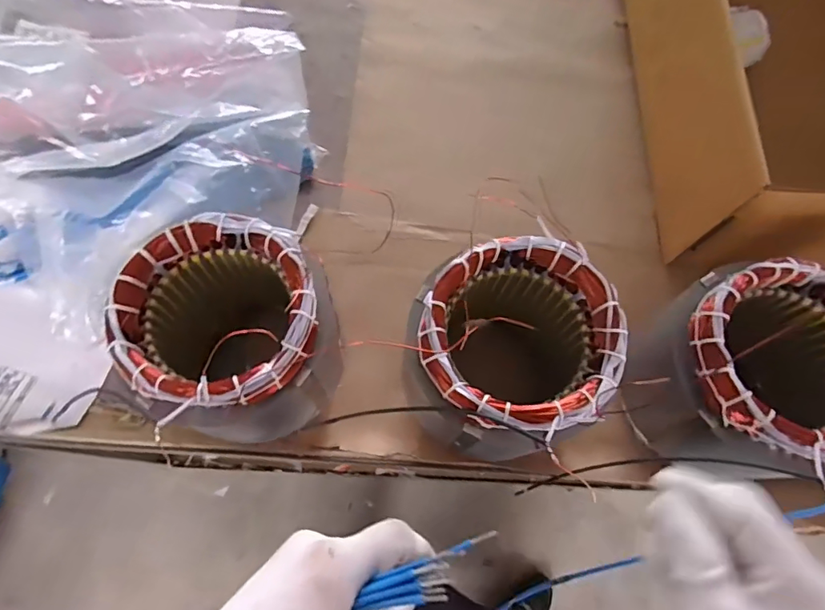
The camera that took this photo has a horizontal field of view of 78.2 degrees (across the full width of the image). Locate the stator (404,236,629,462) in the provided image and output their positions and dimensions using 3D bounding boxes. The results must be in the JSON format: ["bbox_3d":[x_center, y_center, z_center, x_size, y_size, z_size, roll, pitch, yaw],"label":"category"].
[{"bbox_3d":[0.074,0.038,0.404,0.144,0.149,0.145,1,70,-1],"label":"stator"}]

